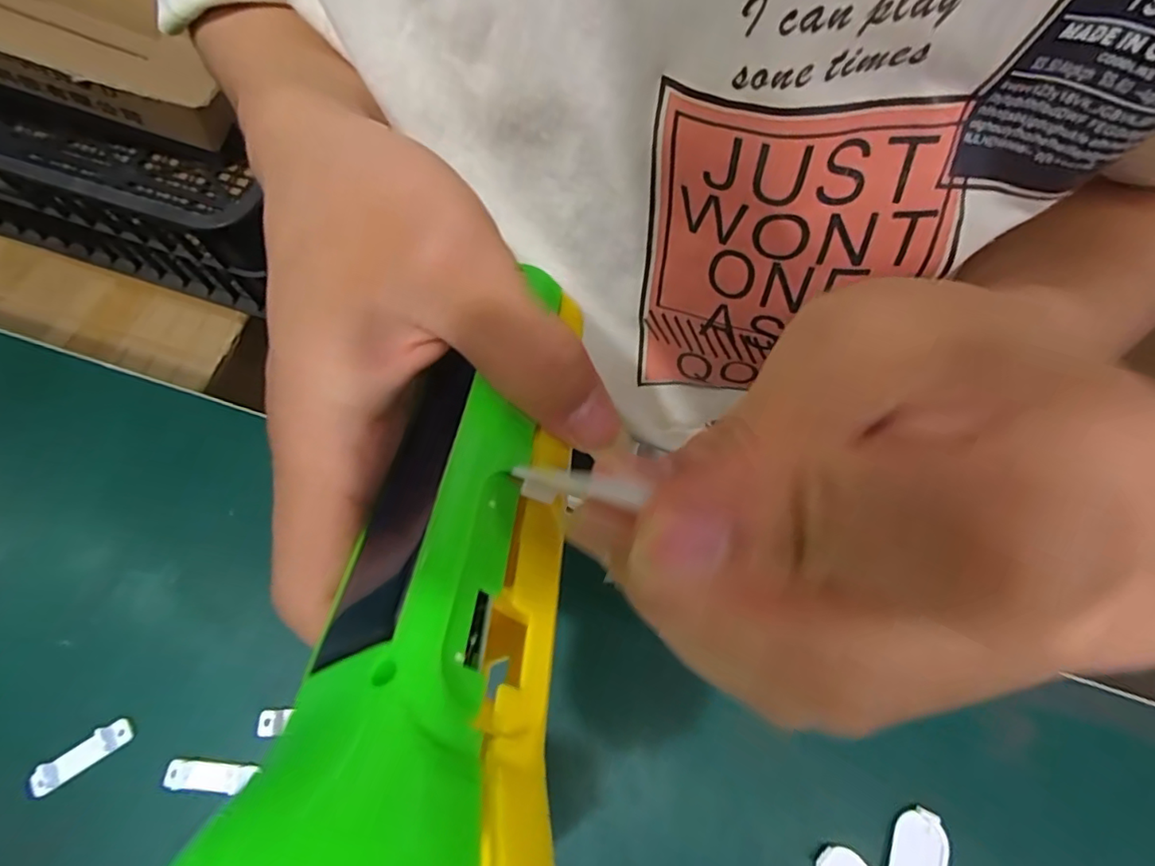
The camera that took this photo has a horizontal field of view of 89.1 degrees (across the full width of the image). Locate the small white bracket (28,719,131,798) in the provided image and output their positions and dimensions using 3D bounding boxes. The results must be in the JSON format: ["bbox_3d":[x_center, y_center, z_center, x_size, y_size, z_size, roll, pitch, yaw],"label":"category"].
[{"bbox_3d":[-0.195,0.127,0.230,0.035,0.006,0.010,-32,70,-11],"label":"small white bracket"}]

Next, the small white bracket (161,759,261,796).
[{"bbox_3d":[-0.142,0.133,0.228,0.035,0.005,0.010,2,68,3],"label":"small white bracket"}]

